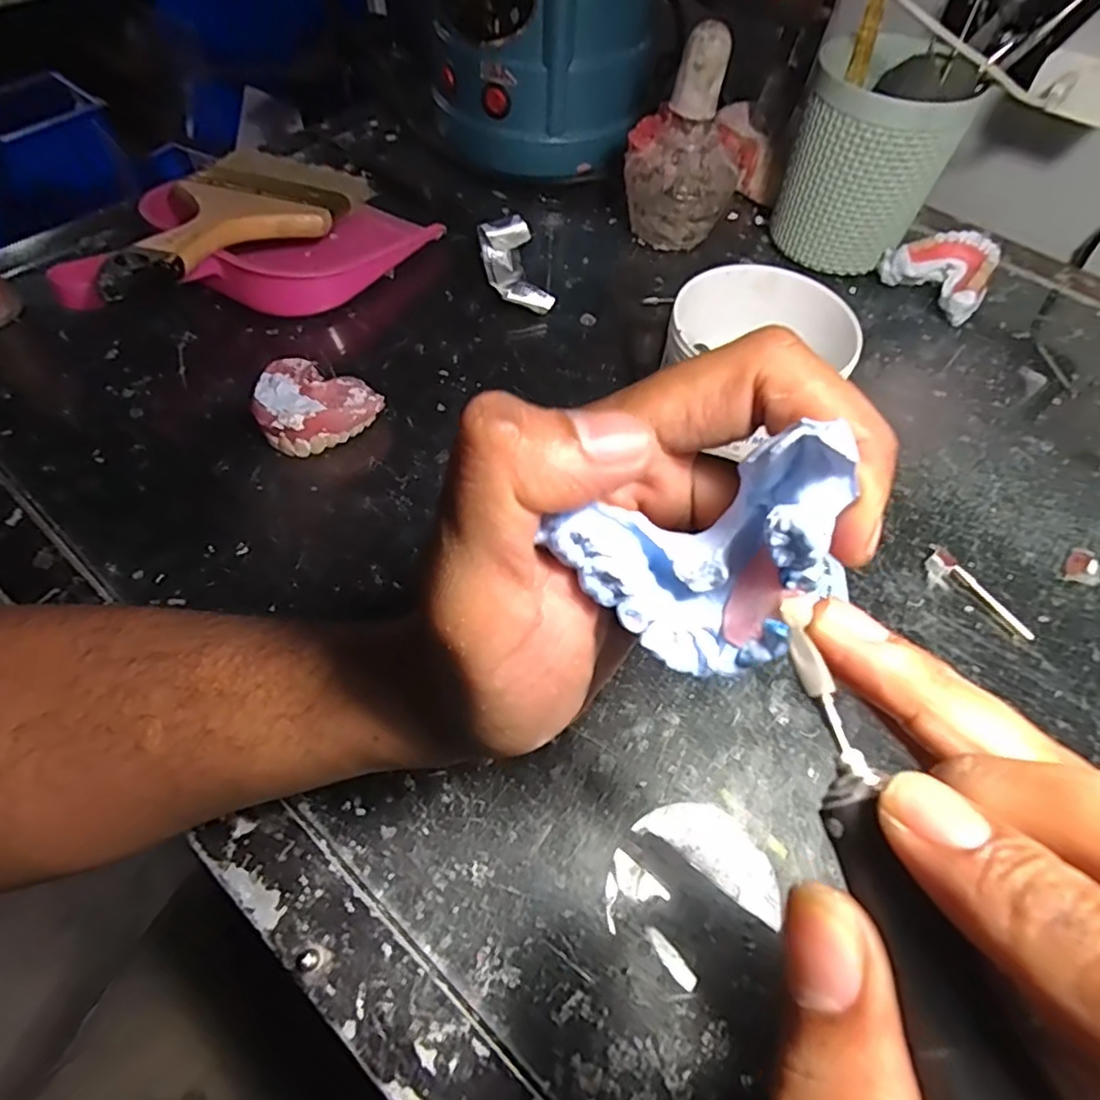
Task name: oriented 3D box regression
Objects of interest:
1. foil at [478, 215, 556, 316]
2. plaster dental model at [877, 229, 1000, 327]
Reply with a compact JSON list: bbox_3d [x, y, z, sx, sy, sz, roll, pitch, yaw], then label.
[{"bbox_3d":[-0.022,-0.178,0.403,0.032,0.027,0.072,-12,59,-10],"label":"foil"},{"bbox_3d":[0.260,-0.182,0.418,0.054,0.035,0.065,-34,66,-22],"label":"plaster dental model"}]

